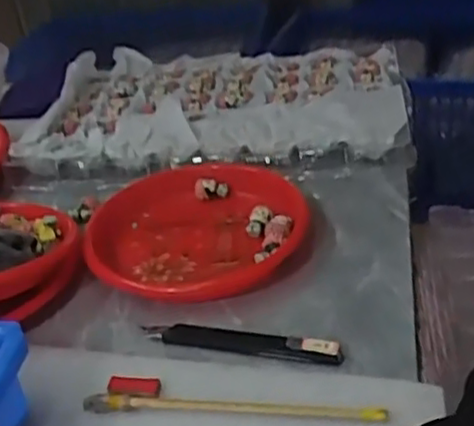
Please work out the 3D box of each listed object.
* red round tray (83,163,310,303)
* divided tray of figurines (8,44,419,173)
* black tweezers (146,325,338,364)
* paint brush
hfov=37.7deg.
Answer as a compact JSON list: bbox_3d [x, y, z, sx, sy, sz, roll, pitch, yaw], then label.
[{"bbox_3d":[-0.031,0.013,0.572,0.172,0.028,0.173,-5,32,3],"label":"red round tray"},{"bbox_3d":[-0.015,-0.123,0.762,0.379,0.057,0.260,-1,32,10],"label":"divided tray of figurines"},{"bbox_3d":[0.000,0.084,0.462,0.138,0.010,0.018,5,34,19],"label":"black tweezers"},{"bbox_3d":[-0.004,0.116,0.413,0.180,0.009,0.008,0,32,11],"label":"paint brush"}]

